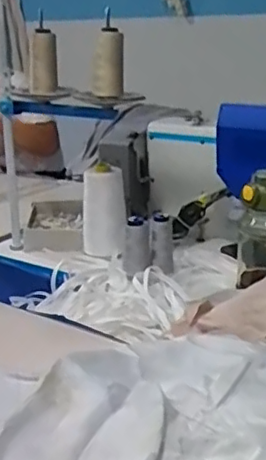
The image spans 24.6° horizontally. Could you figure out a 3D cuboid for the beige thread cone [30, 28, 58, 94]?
[{"bbox_3d":[-0.155,-0.289,1.056,0.050,0.102,0.055,-5,19,-7],"label":"beige thread cone"}]

